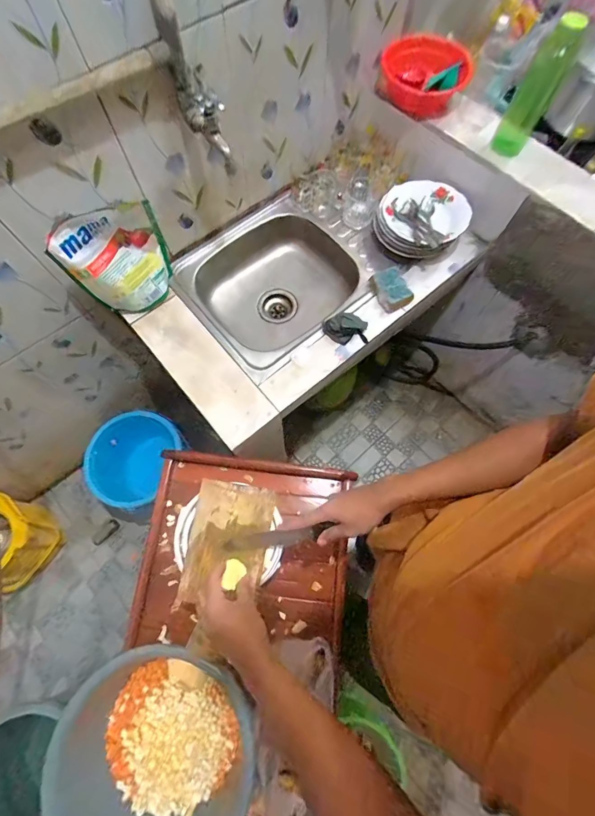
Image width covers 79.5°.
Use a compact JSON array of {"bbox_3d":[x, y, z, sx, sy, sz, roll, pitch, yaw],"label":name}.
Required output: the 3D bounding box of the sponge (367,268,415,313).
[{"bbox_3d":[0.234,-0.294,0.889,0.085,0.039,0.101,-36,76,-12],"label":"sponge"}]

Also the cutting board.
[{"bbox_3d":[-0.111,0.215,0.579,0.125,0.019,0.181,7,72,1],"label":"cutting board"}]

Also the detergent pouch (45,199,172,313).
[{"bbox_3d":[-0.365,-0.305,0.750,0.202,0.225,0.068,-33,75,-11],"label":"detergent pouch"}]

